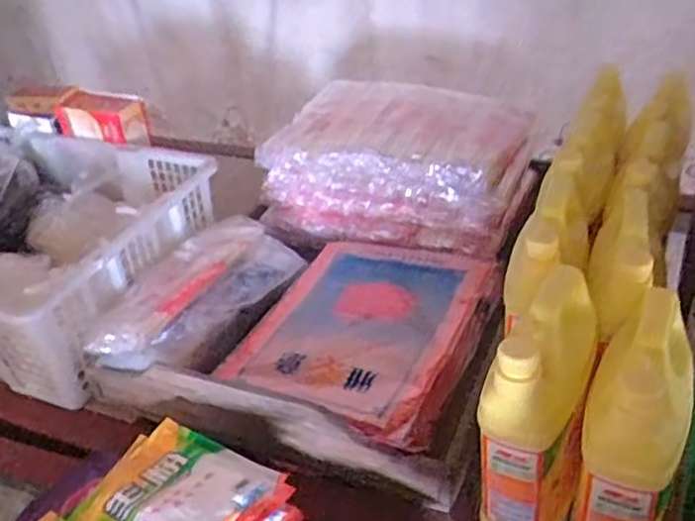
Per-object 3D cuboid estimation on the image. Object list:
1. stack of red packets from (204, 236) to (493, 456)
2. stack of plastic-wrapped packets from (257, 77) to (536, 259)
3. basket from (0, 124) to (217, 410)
[{"bbox_3d":[0.014,0.075,0.762,0.241,0.049,0.279,13,39,26],"label":"stack of red packets"},{"bbox_3d":[0.078,-0.132,0.966,0.342,0.171,0.229,12,38,25],"label":"stack of plastic-wrapped packets"},{"bbox_3d":[-0.435,-0.013,0.915,0.431,0.172,0.340,9,37,22],"label":"basket"}]

